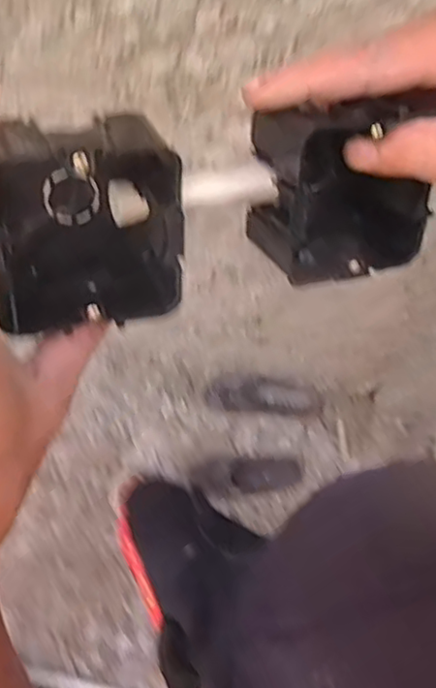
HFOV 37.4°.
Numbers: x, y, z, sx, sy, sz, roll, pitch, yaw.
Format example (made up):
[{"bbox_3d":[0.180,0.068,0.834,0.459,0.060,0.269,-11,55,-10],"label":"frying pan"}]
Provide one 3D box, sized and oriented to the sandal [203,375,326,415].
[{"bbox_3d":[0.108,0.125,1.516,0.274,0.042,0.081,4,75,2],"label":"sandal"}]

